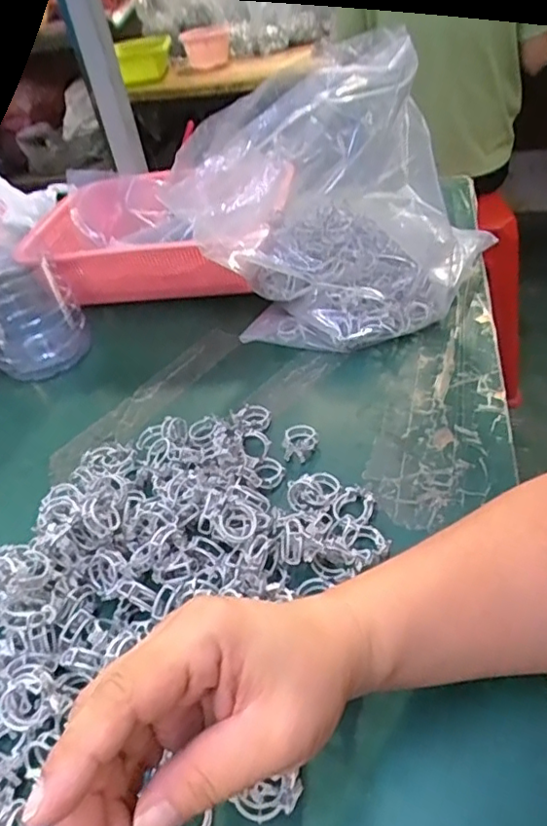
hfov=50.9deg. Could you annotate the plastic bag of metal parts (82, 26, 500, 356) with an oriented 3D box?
[{"bbox_3d":[0.064,-0.193,0.529,0.200,0.212,0.250,16,48,29],"label":"plastic bag of metal parts"}]

